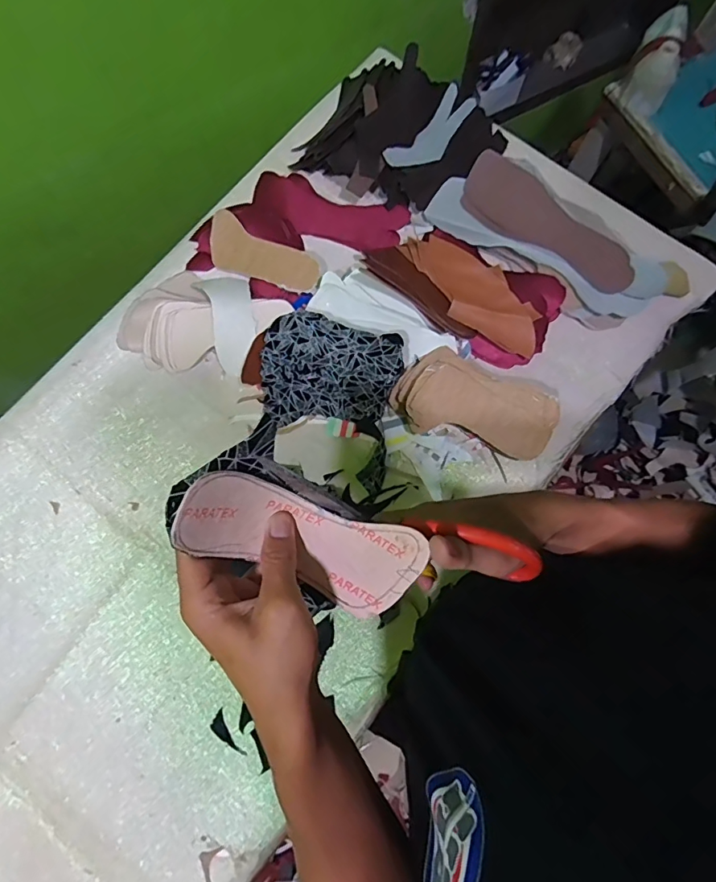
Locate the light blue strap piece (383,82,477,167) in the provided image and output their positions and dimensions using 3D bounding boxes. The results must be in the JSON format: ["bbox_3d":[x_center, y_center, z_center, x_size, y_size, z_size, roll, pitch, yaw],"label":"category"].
[{"bbox_3d":[0.103,-0.418,0.644,0.055,0.012,0.150,41,81,9],"label":"light blue strap piece"}]

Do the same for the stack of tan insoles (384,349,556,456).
[{"bbox_3d":[0.144,-0.044,0.593,0.192,0.060,0.099,22,78,5],"label":"stack of tan insoles"}]

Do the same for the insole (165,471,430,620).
[{"bbox_3d":[-0.035,0.061,0.287,0.138,0.052,0.055,23,79,-14],"label":"insole"}]

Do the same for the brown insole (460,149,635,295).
[{"bbox_3d":[0.249,-0.284,0.635,0.253,0.016,0.095,44,93,6],"label":"brown insole"}]

